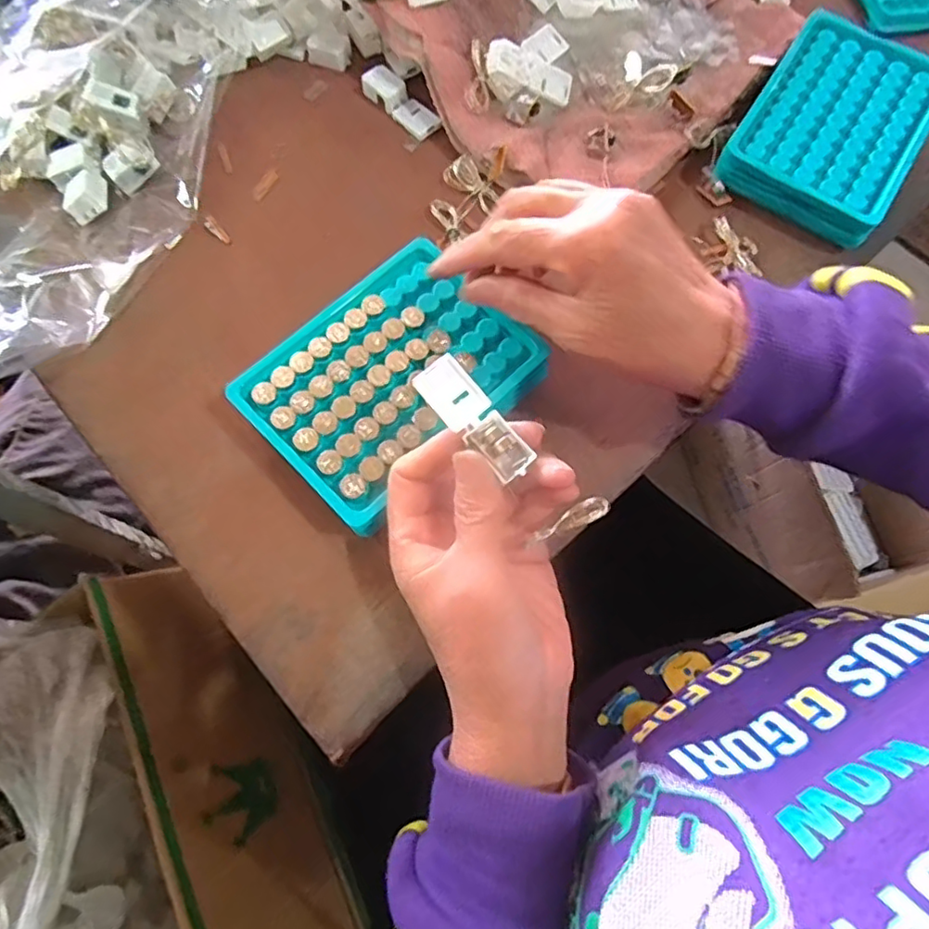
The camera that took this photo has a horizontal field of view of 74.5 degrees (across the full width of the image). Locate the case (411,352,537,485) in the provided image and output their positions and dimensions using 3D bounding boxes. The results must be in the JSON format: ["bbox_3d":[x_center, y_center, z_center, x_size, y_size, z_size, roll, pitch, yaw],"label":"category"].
[{"bbox_3d":[0.004,-0.018,0.244,0.020,0.007,0.055,-42,90,-14],"label":"case"}]

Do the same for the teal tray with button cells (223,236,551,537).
[{"bbox_3d":[-0.036,-0.041,0.308,0.097,0.032,0.129,43,75,11],"label":"teal tray with button cells"}]

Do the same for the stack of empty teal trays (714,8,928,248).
[{"bbox_3d":[0.224,-0.207,0.369,0.094,0.027,0.129,33,73,8],"label":"stack of empty teal trays"}]

